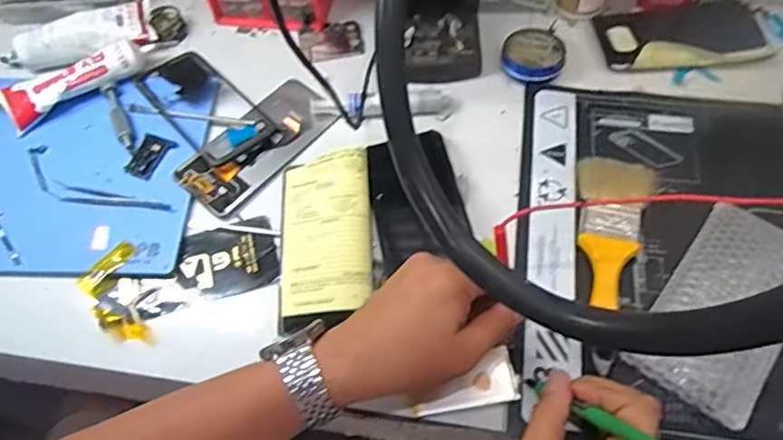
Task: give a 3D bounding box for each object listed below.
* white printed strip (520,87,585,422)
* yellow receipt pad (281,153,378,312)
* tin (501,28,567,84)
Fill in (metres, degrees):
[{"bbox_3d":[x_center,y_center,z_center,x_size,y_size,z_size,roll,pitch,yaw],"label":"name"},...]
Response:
[{"bbox_3d":[0.140,0.004,0.512,0.041,0.016,0.298,6,62,7],"label":"white printed strip"},{"bbox_3d":[-0.056,0.011,0.512,0.075,0.024,0.144,-6,61,1],"label":"yellow receipt pad"},{"bbox_3d":[0.143,-0.166,0.596,0.060,0.016,0.062,-2,61,3],"label":"tin"}]

